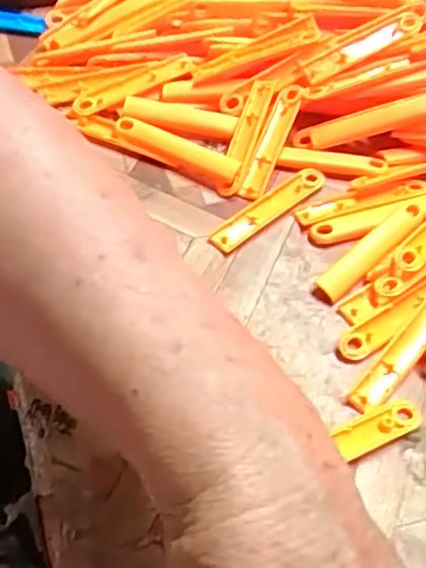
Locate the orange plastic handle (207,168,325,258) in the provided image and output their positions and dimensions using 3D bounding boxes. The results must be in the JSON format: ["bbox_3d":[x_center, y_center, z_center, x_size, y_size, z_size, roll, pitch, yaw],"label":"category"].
[{"bbox_3d":[0.028,-0.040,0.342,0.074,0.004,0.014,-37,65,-26],"label":"orange plastic handle"}]

